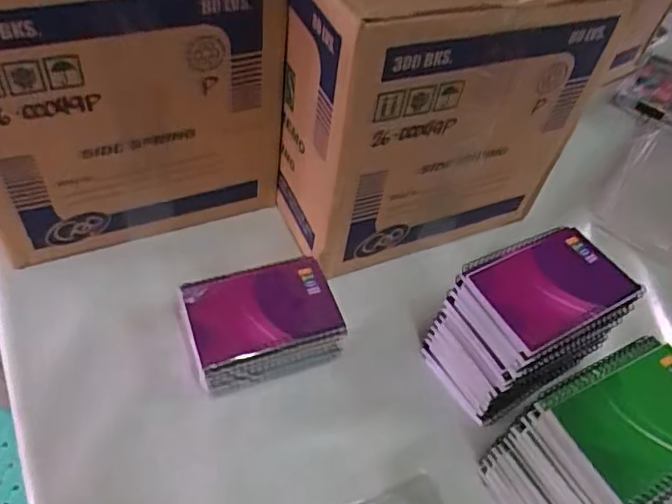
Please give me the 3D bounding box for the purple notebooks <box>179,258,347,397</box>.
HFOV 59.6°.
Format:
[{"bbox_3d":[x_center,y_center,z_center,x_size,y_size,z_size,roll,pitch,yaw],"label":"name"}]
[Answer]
[{"bbox_3d":[-0.068,0.066,0.546,0.134,0.057,0.092,-12,53,-16],"label":"purple notebooks"}]

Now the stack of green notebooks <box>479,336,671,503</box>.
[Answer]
[{"bbox_3d":[0.211,0.158,0.462,0.141,0.123,0.097,-21,57,-22],"label":"stack of green notebooks"}]

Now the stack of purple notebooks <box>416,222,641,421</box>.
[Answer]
[{"bbox_3d":[0.175,0.067,0.530,0.140,0.127,0.102,-22,57,-23],"label":"stack of purple notebooks"}]

